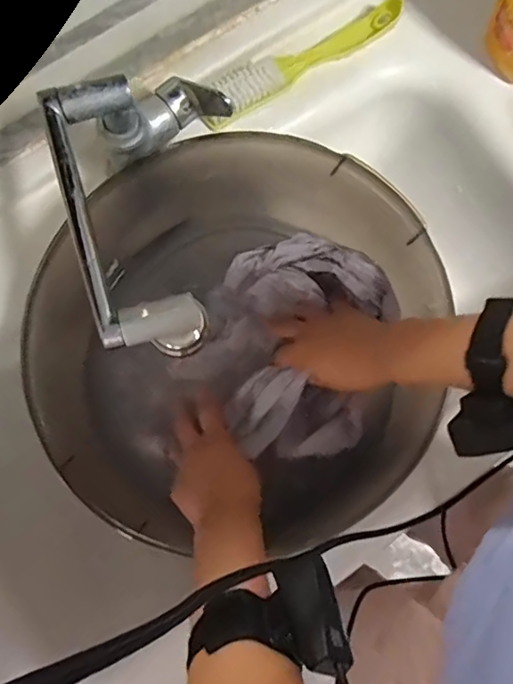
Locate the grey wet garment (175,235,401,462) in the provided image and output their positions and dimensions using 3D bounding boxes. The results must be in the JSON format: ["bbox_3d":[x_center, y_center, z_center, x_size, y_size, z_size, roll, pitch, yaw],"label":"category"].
[{"bbox_3d":[0.036,-0.001,0.543,0.190,0.068,0.217,26,81,4],"label":"grey wet garment"}]

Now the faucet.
[{"bbox_3d":[-0.092,-0.113,0.425,0.120,0.095,0.236,5,80,1],"label":"faucet"}]

